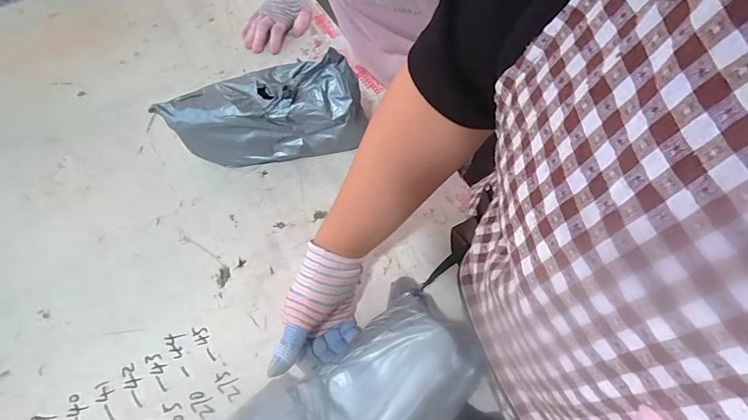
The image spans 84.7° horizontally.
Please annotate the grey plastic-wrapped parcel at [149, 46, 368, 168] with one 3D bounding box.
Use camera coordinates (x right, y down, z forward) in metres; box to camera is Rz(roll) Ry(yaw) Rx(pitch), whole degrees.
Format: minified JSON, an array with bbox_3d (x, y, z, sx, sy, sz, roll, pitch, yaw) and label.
[{"bbox_3d":[-0.153,-0.138,0.588,0.263,0.133,0.079,-9,59,-4],"label":"grey plastic-wrapped parcel"}]

